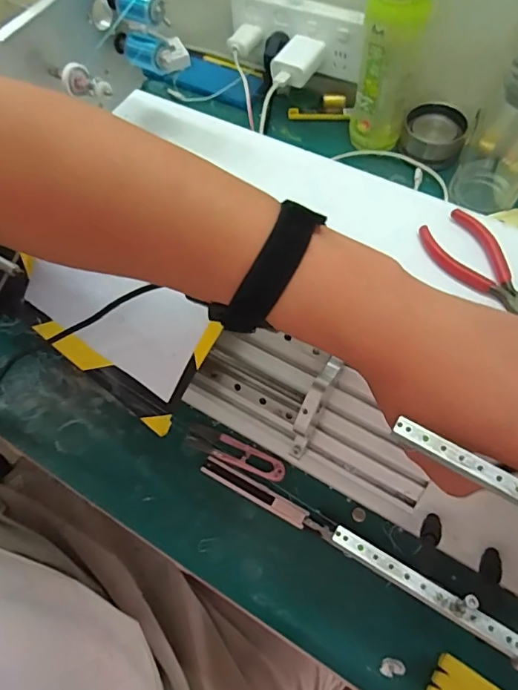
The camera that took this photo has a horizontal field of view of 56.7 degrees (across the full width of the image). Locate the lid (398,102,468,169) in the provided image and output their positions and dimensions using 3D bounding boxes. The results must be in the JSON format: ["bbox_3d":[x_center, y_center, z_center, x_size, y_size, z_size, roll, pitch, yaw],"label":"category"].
[{"bbox_3d":[0.217,-0.264,0.595,0.072,0.032,0.069,17,65,12],"label":"lid"}]

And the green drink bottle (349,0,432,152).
[{"bbox_3d":[0.145,-0.324,0.536,0.063,0.210,0.059,5,63,6],"label":"green drink bottle"}]

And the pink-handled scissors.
[{"bbox_3d":[-0.022,0.099,0.441,0.097,0.007,0.022,21,66,14],"label":"pink-handled scissors"}]

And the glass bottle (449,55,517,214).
[{"bbox_3d":[0.270,-0.235,0.503,0.077,0.171,0.095,24,67,15],"label":"glass bottle"}]

